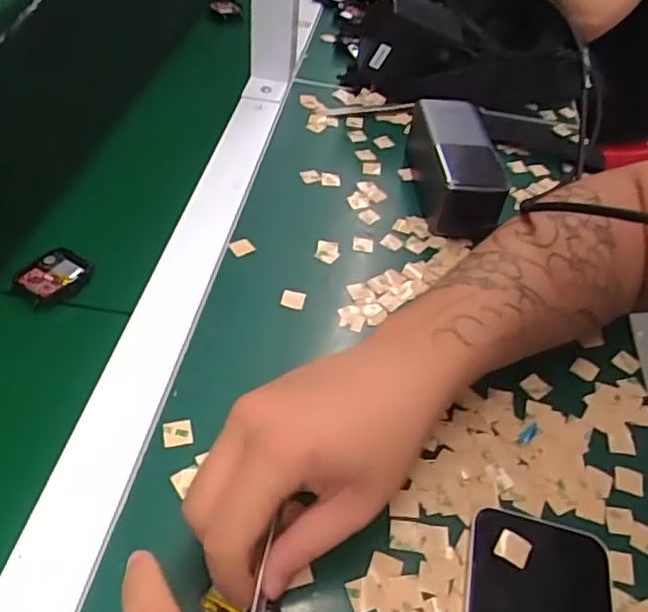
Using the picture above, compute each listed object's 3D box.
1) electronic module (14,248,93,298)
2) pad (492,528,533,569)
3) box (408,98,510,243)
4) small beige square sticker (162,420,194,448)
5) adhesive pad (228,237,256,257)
[{"bbox_3d":[-0.184,-0.022,0.425,0.036,0.009,0.041,29,50,19],"label":"electronic module"},{"bbox_3d":[0.095,0.122,0.315,0.016,0.004,0.016,29,50,19],"label":"pad"},{"bbox_3d":[0.107,-0.119,0.519,0.058,0.056,0.144,4,46,-4],"label":"box"},{"bbox_3d":[-0.082,0.071,0.350,0.016,0.004,0.015,-4,47,-11],"label":"small beige square sticker"},{"bbox_3d":[-0.060,-0.043,0.462,0.015,0.005,0.015,-28,56,-29],"label":"adhesive pad"}]

